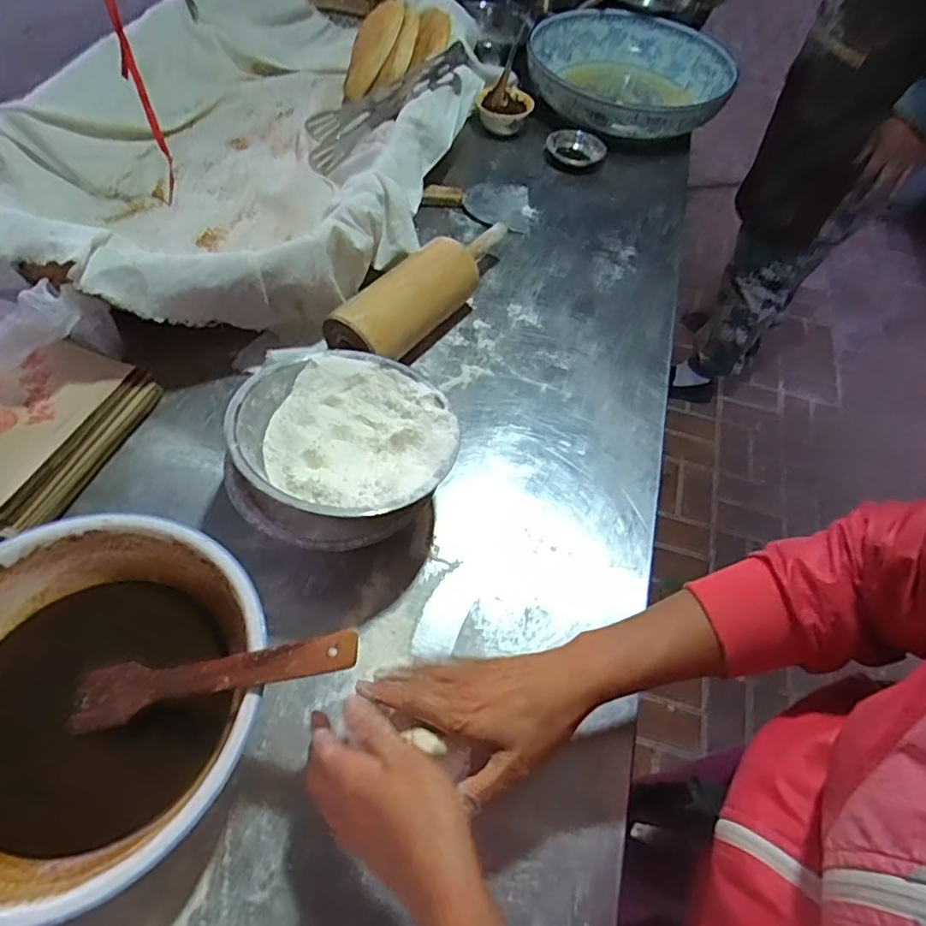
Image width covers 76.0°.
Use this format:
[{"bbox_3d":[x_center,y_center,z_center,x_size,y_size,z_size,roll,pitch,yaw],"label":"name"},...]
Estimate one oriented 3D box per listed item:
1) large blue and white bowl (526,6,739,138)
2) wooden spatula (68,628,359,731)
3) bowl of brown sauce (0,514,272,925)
[{"bbox_3d":[0.297,-0.692,1.053,0.348,0.110,0.381,3,56,-4],"label":"large blue and white bowl"},{"bbox_3d":[-0.178,0.149,0.414,0.227,0.008,0.041,-14,51,12],"label":"wooden spatula"},{"bbox_3d":[-0.267,0.171,0.425,0.244,0.103,0.245,3,56,-4],"label":"bowl of brown sauce"}]

